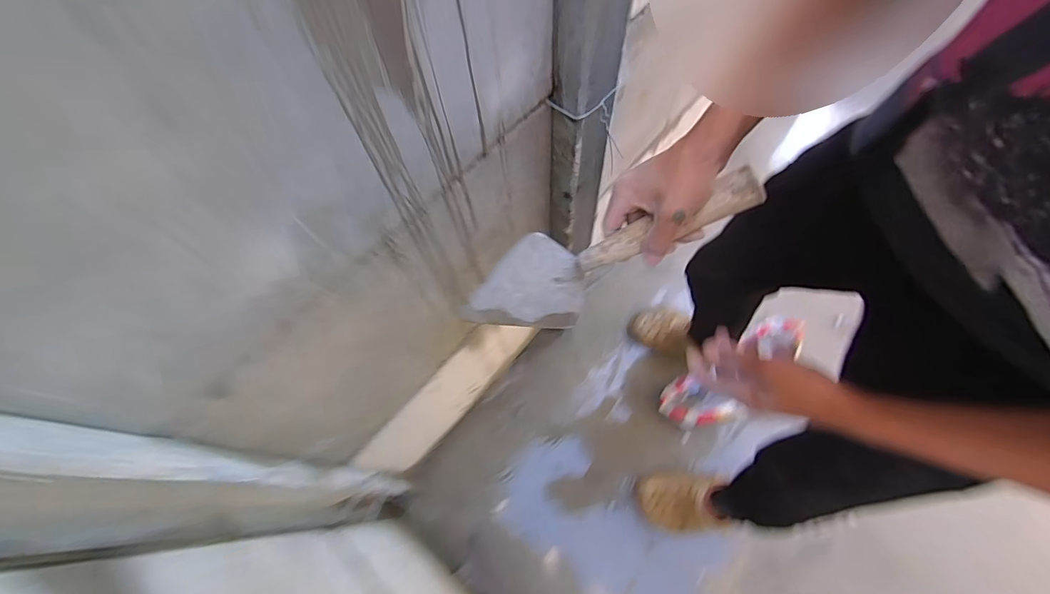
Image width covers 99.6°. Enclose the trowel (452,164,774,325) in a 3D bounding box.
[{"bbox_3d":[0.075,-0.040,0.488,0.348,0.070,0.094,-23,58,40],"label":"trowel"}]

